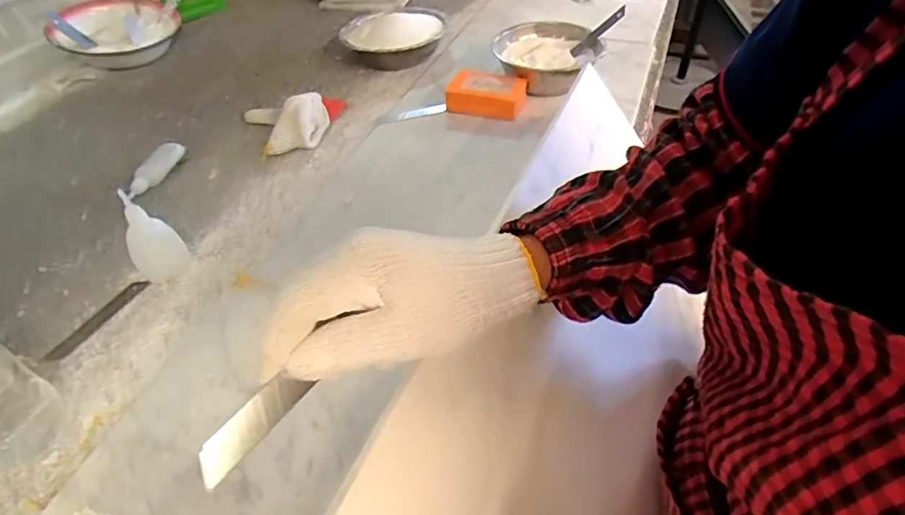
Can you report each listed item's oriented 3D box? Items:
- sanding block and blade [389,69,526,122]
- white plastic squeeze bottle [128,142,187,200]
[{"bbox_3d":[0.003,-0.210,0.677,0.183,0.037,0.076,0,46,6],"label":"sanding block and blade"},{"bbox_3d":[-0.346,-0.105,0.611,0.025,0.025,0.088,5,46,11],"label":"white plastic squeeze bottle"}]

